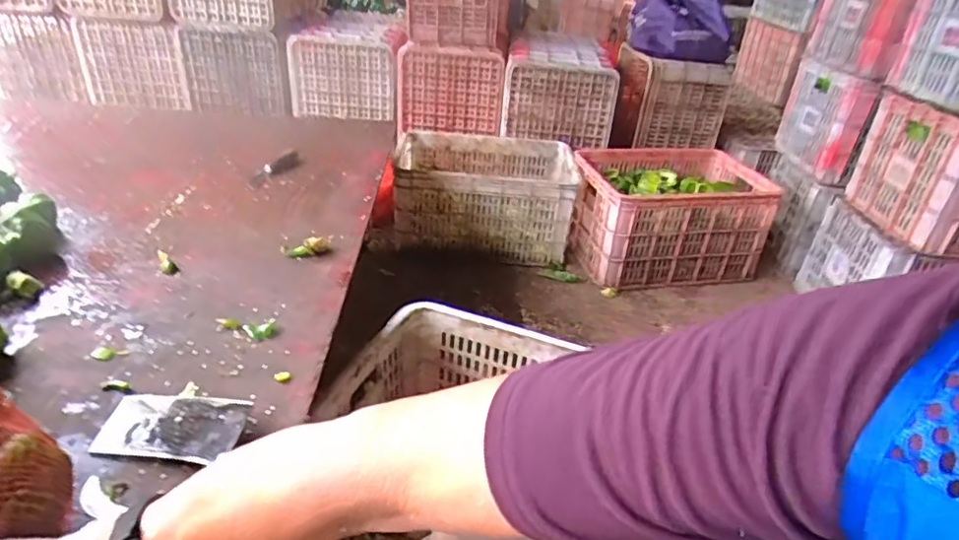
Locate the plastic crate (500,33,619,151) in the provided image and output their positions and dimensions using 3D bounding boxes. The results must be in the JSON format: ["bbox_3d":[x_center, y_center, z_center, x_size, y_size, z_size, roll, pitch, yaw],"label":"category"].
[{"bbox_3d":[0.249,-0.574,1.803,0.324,0.262,0.317,9,31,1],"label":"plastic crate"}]

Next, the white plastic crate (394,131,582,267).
[{"bbox_3d":[0.000,-0.217,1.716,0.517,0.274,0.334,8,31,-2],"label":"white plastic crate"}]

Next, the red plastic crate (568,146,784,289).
[{"bbox_3d":[0.517,-0.161,1.660,0.513,0.274,0.334,-1,32,-16],"label":"red plastic crate"}]

